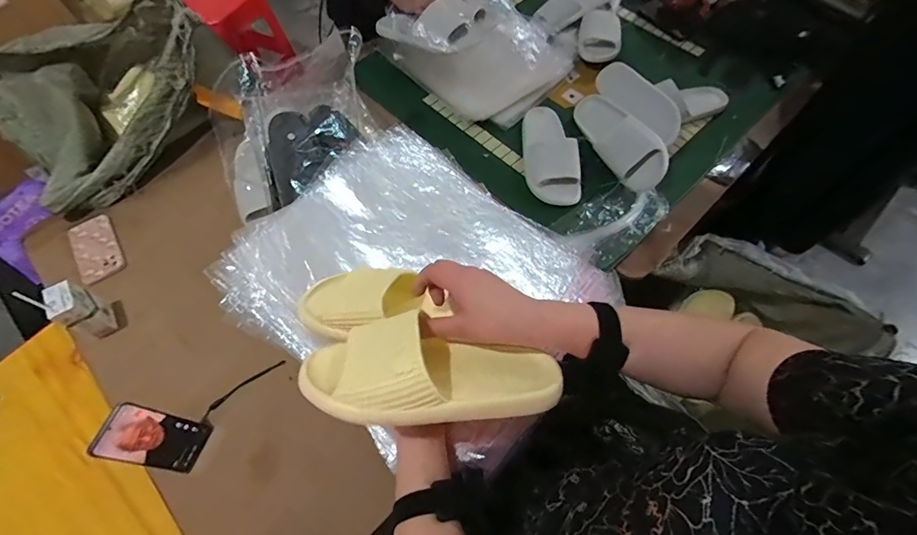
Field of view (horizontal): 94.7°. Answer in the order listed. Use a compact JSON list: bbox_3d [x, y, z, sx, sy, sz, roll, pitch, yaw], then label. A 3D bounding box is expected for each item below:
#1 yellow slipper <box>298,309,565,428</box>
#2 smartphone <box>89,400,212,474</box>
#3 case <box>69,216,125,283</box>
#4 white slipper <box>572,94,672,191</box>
[{"bbox_3d":[-0.024,0.099,0.413,0.244,0.060,0.102,5,64,-7],"label":"yellow slipper"},{"bbox_3d":[-0.466,0.264,0.652,0.018,0.150,0.077,1,57,28],"label":"smartphone"},{"bbox_3d":[-0.769,-0.042,0.898,0.082,0.007,0.169,-33,68,-14],"label":"case"},{"bbox_3d":[0.372,-0.301,0.991,0.121,0.066,0.281,-42,60,13],"label":"white slipper"}]

